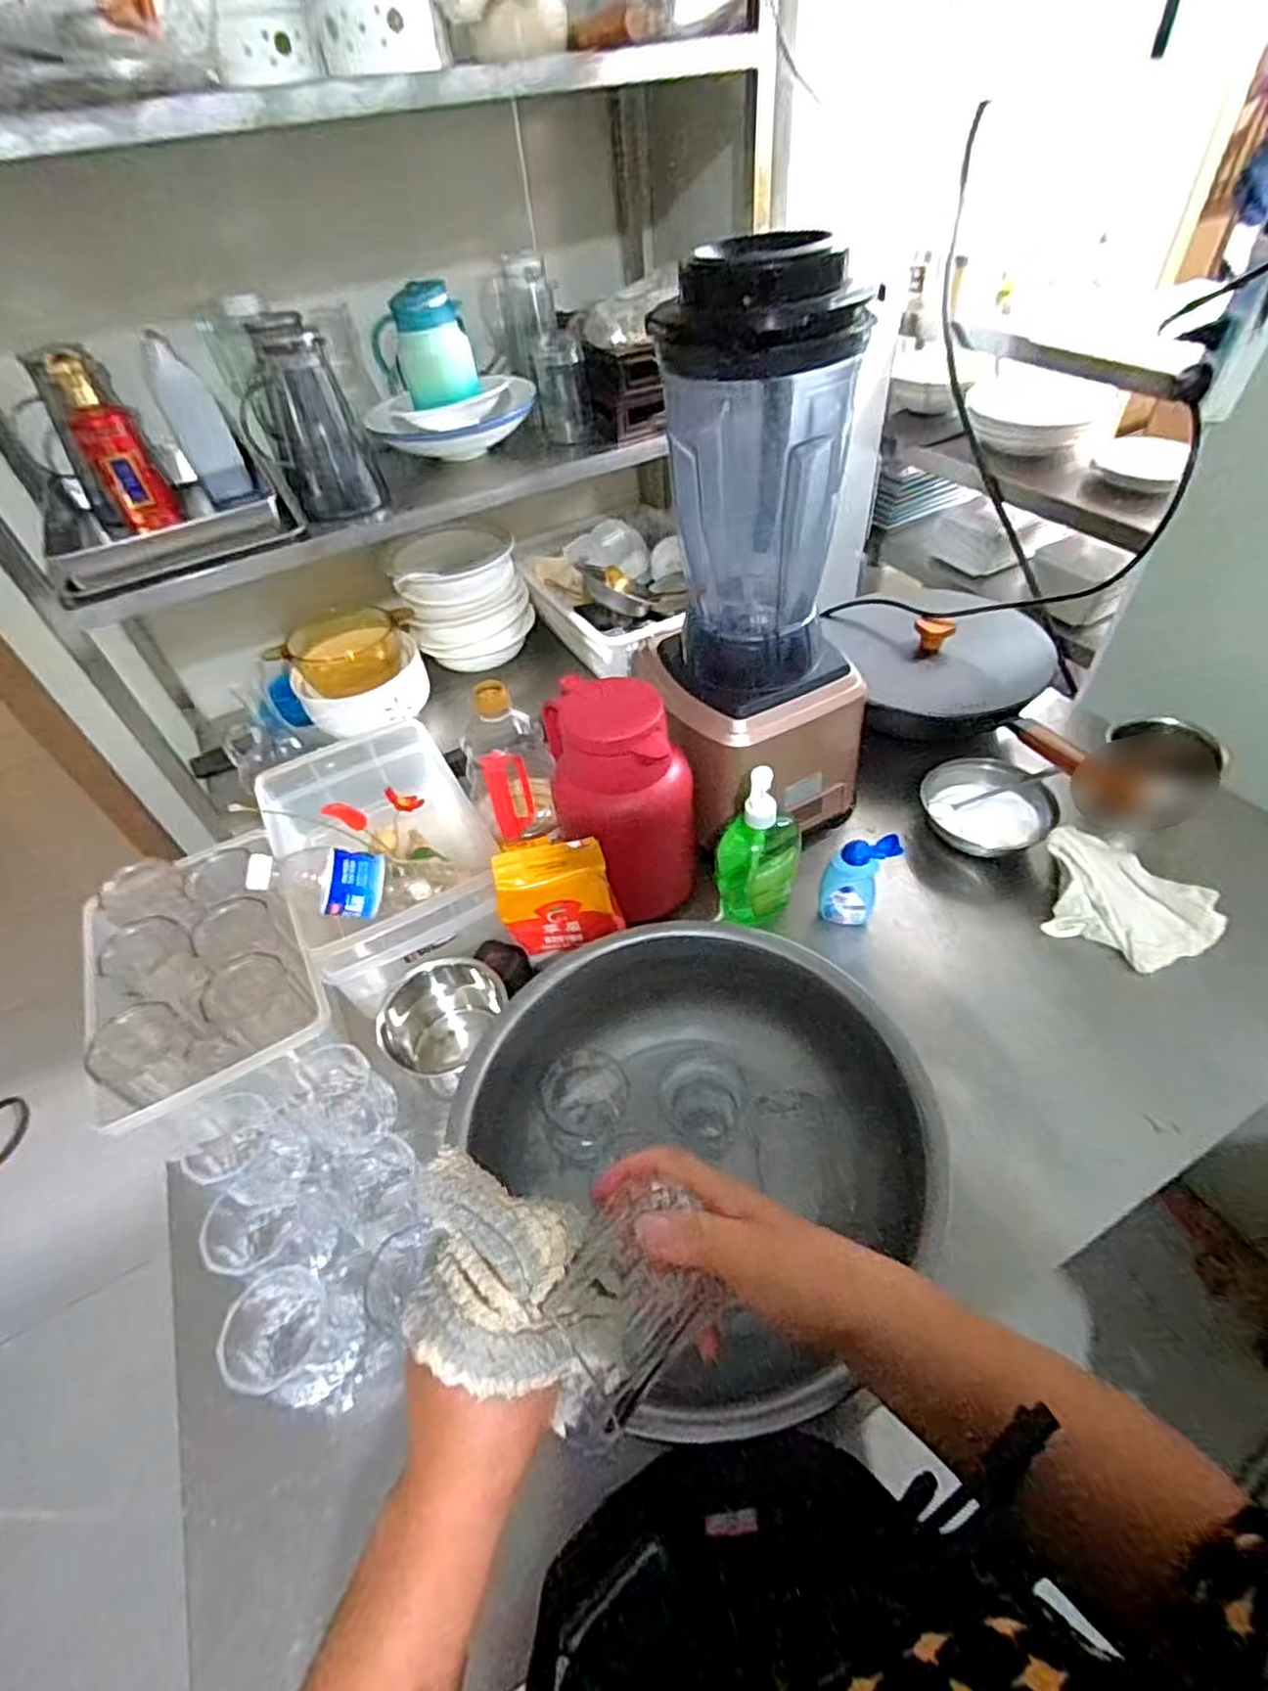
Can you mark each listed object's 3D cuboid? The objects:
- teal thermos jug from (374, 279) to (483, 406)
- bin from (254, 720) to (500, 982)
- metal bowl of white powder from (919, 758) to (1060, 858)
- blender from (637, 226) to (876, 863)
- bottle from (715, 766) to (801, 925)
[{"bbox_3d":[-0.338,-0.797,1.101,0.138,0.146,0.105,-20,49,-12],"label":"teal thermos jug"},{"bbox_3d":[-0.268,0.009,0.758,0.199,0.137,0.296,-25,50,-16],"label":"bin"},{"bbox_3d":[0.399,-0.043,0.768,0.140,0.046,0.107,-4,47,3],"label":"metal bowl of white powder"},{"bbox_3d":[0.118,-0.241,0.661,0.193,0.490,0.185,-24,50,-15],"label":"blender"},{"bbox_3d":[0.124,0.001,0.690,0.082,0.170,0.050,9,49,14],"label":"bottle"}]

